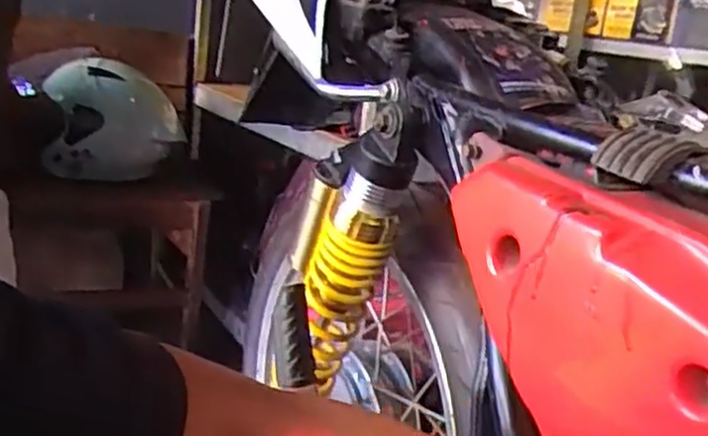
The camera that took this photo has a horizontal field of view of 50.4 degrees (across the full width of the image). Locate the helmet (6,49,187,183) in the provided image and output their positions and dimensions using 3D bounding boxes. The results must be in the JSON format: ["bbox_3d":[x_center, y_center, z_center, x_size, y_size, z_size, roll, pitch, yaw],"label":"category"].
[{"bbox_3d":[-0.542,-0.217,1.615,0.338,0.233,0.237,0,16,-26],"label":"helmet"}]

